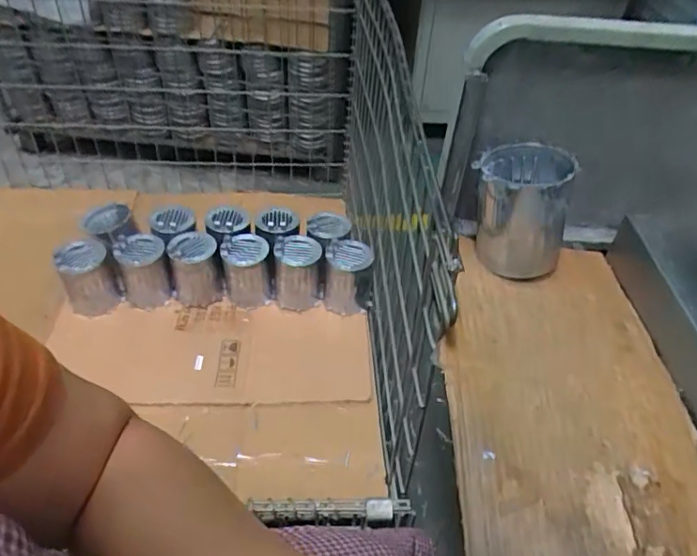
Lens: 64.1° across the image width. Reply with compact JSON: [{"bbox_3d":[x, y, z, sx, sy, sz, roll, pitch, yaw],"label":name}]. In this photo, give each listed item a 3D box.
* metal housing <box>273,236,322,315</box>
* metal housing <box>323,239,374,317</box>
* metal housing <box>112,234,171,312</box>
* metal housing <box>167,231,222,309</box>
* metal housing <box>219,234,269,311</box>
[{"bbox_3d":[-0.097,-0.005,1.064,0.088,0.125,0.095,-2,44,-6],"label":"metal housing"},{"bbox_3d":[-0.001,0.003,1.071,0.094,0.125,0.095,2,44,-2],"label":"metal housing"},{"bbox_3d":[-0.381,-0.012,1.035,0.084,0.113,0.088,2,44,-2],"label":"metal housing"},{"bbox_3d":[-0.290,-0.017,1.050,0.092,0.116,0.093,-12,46,-15],"label":"metal housing"},{"bbox_3d":[-0.194,-0.009,1.065,0.088,0.126,0.086,-4,45,-8],"label":"metal housing"}]

